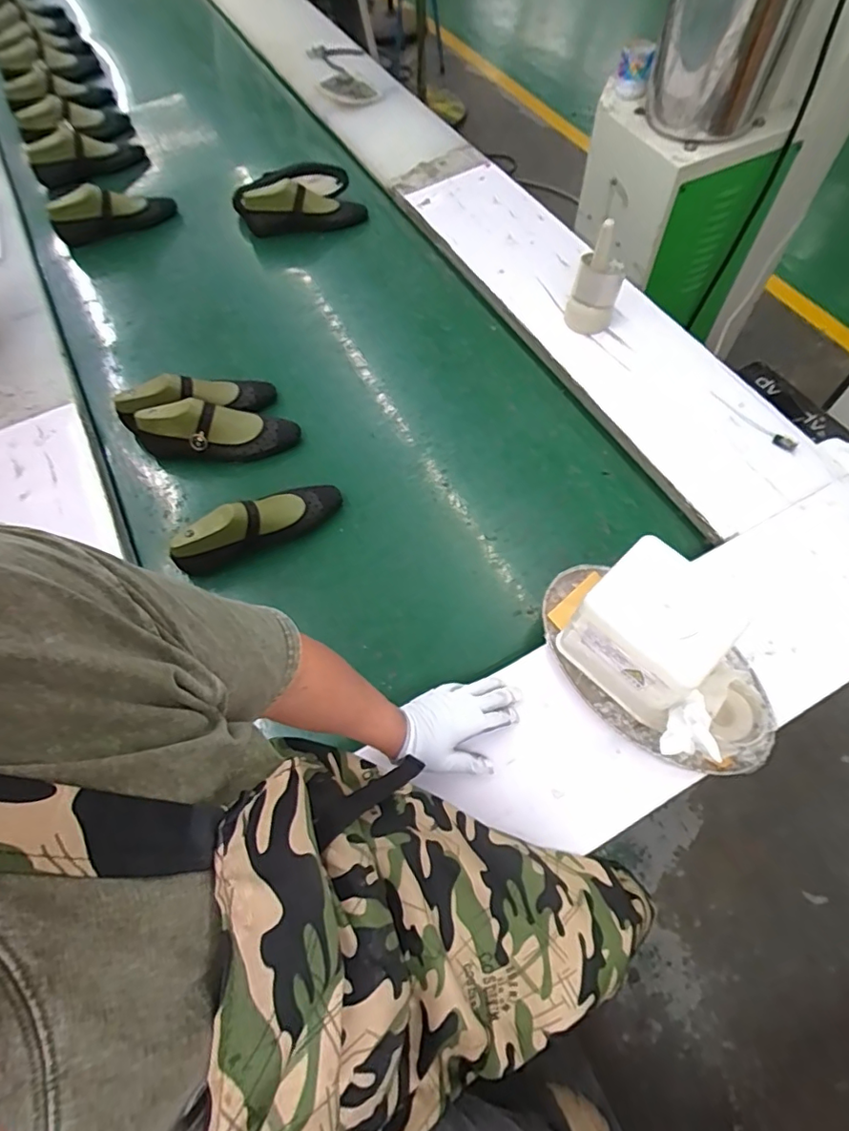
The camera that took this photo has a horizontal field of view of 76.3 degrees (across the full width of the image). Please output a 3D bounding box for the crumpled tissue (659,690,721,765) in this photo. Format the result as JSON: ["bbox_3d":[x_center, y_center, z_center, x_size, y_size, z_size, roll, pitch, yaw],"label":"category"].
[{"bbox_3d":[0.307,0.188,0.616,0.056,0.048,0.061,15,65,11],"label":"crumpled tissue"}]

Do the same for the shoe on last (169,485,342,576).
[{"bbox_3d":[-0.277,-0.076,0.905,0.278,0.084,0.087,-31,65,-11],"label":"shoe on last"}]

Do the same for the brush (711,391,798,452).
[{"bbox_3d":[0.565,-0.254,0.935,0.024,0.022,0.172,-31,65,-14],"label":"brush"}]

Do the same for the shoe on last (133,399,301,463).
[{"bbox_3d":[-0.399,-0.265,1.023,0.305,0.084,0.098,0,63,4],"label":"shoe on last"}]

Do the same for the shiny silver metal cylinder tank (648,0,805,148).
[{"bbox_3d":[0.605,-1.055,1.092,0.218,0.265,0.190,37,71,20],"label":"shiny silver metal cylinder tank"}]

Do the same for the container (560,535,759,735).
[{"bbox_3d":[0.278,0.081,0.677,0.146,0.151,0.135,41,72,21],"label":"container"}]

